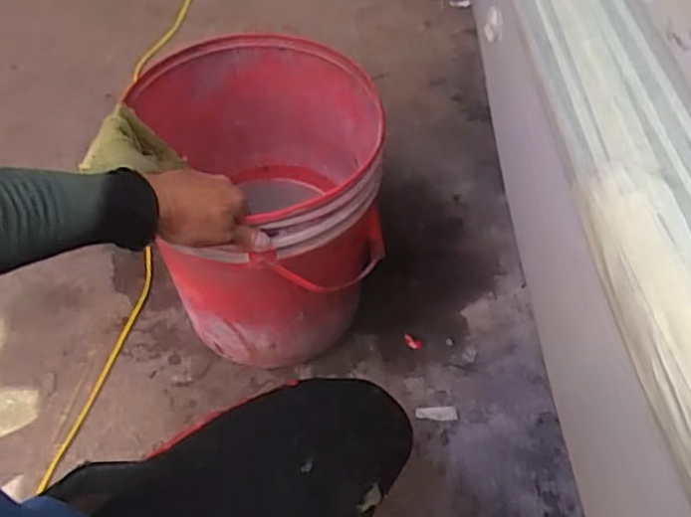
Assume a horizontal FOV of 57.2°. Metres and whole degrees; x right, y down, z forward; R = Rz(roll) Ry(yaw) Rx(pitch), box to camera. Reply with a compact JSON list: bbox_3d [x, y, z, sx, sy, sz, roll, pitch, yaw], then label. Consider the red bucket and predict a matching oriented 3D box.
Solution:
[{"bbox_3d":[-0.102,-0.068,0.864,0.282,0.337,0.324,-8,52,-8],"label":"red bucket"}]

